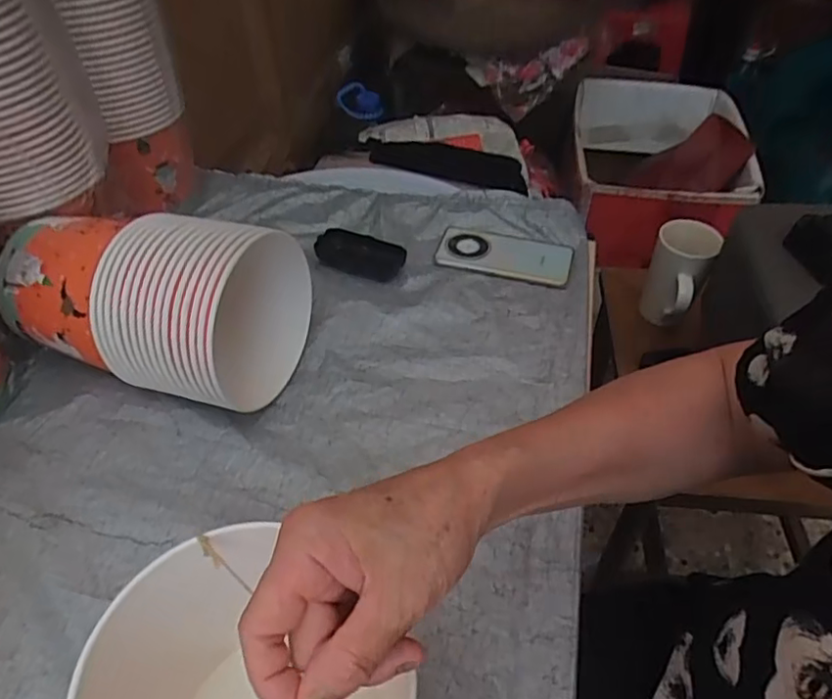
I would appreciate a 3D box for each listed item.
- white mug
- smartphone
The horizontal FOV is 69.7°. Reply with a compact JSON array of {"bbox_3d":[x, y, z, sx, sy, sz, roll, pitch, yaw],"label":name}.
[{"bbox_3d":[0.395,-0.120,0.904,0.085,0.120,0.115,21,50,20],"label":"white mug"},{"bbox_3d":[0.113,-0.121,0.757,0.165,0.012,0.083,9,47,7],"label":"smartphone"}]

